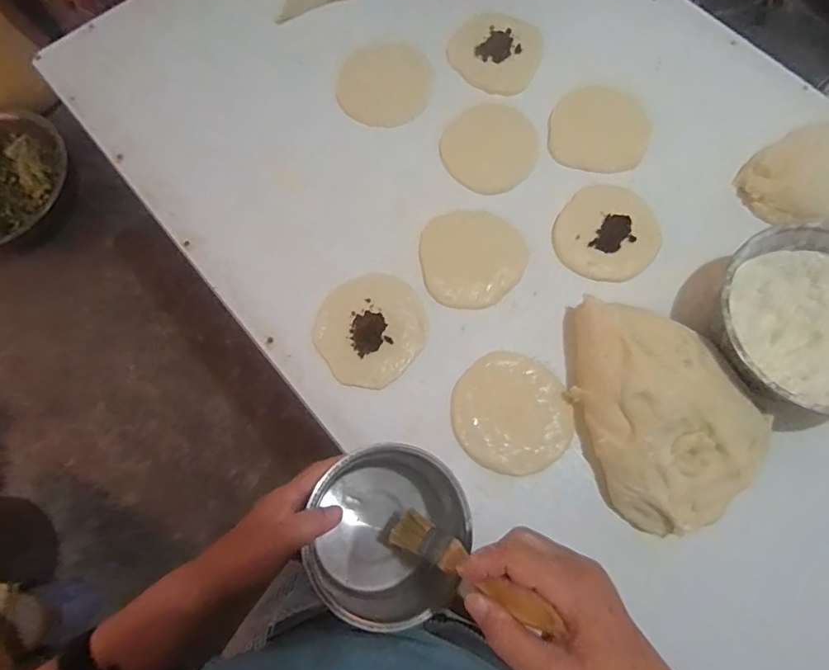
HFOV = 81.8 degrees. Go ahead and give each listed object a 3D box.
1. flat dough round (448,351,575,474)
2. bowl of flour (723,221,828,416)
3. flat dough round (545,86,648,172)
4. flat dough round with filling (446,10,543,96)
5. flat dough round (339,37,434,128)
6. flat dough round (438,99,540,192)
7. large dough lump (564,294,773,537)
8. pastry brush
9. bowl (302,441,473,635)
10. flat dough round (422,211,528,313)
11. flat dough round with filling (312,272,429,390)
[{"bbox_3d":[0.109,0.087,0.535,0.131,0.008,0.126,0,74,1],"label":"flat dough round"},{"bbox_3d":[0.419,-0.010,0.521,0.194,0.085,0.195,0,74,1],"label":"bowl of flour"},{"bbox_3d":[0.246,-0.271,0.636,0.127,0.012,0.113,6,74,3],"label":"flat dough round"},{"bbox_3d":[0.116,-0.408,0.684,0.127,0.008,0.139,0,74,1],"label":"flat dough round with filling"},{"bbox_3d":[-0.041,-0.356,0.676,0.126,0.007,0.139,12,75,5],"label":"flat dough round"},{"bbox_3d":[0.100,-0.252,0.639,0.127,0.005,0.125,0,74,1],"label":"flat dough round"},{"bbox_3d":[0.261,0.069,0.510,0.176,0.075,0.254,-22,75,-5],"label":"large dough lump"},{"bbox_3d":[0.032,0.158,0.328,0.009,0.168,0.027,32,74,-27],"label":"pastry brush"},{"bbox_3d":[-0.021,0.175,0.410,0.148,0.081,0.148,3,71,-8],"label":"bowl"},{"bbox_3d":[0.073,-0.096,0.593,0.127,0.007,0.129,0,74,1],"label":"flat dough round"},{"bbox_3d":[-0.051,-0.009,0.567,0.127,0.012,0.132,0,74,1],"label":"flat dough round with filling"}]

